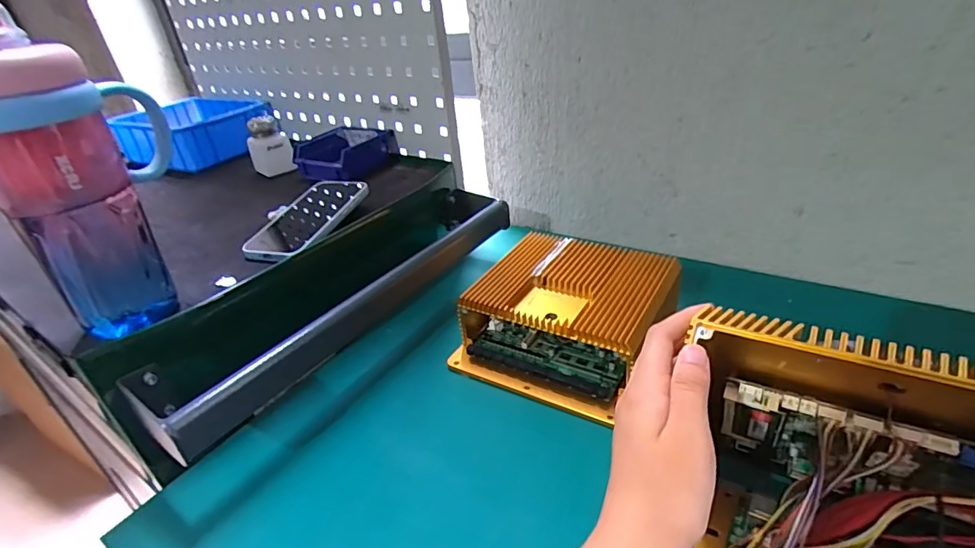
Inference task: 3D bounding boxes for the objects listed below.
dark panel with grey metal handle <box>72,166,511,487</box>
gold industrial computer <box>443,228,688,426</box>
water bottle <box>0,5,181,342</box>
[{"bbox_3d":[-0.147,0.019,0.553,0.117,0.123,0.465,16,38,33],"label":"dark panel with grey metal handle"},{"bbox_3d":[0.080,0.041,0.520,0.174,0.077,0.187,17,40,33],"label":"gold industrial computer"},{"bbox_3d":[-0.305,-0.064,0.383,0.077,0.231,0.128,-4,32,6],"label":"water bottle"}]

